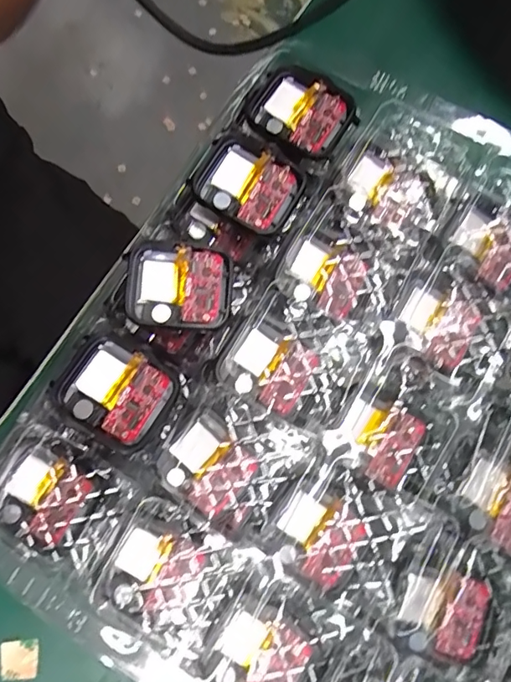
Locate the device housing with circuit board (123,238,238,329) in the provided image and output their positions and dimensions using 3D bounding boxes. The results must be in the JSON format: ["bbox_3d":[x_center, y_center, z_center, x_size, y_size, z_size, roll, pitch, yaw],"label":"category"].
[{"bbox_3d":[-0.032,-0.023,0.203,0.043,0.007,0.034,7,79,0],"label":"device housing with circuit board"}]

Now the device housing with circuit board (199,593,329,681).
[{"bbox_3d":[0.003,0.124,0.187,0.044,0.014,0.037,34,80,5],"label":"device housing with circuit board"}]

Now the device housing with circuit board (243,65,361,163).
[{"bbox_3d":[0.019,-0.104,0.223,0.048,0.010,0.040,38,81,5],"label":"device housing with circuit board"}]

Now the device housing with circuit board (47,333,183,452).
[{"bbox_3d":[-0.055,0.020,0.198,0.043,0.013,0.036,32,80,4],"label":"device housing with circuit board"}]

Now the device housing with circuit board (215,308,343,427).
[{"bbox_3d":[0.010,0.012,0.204,0.047,0.008,0.034,34,80,5],"label":"device housing with circuit board"}]

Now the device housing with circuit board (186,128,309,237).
[{"bbox_3d":[-0.004,-0.068,0.216,0.044,0.014,0.037,33,80,5],"label":"device housing with circuit board"}]

